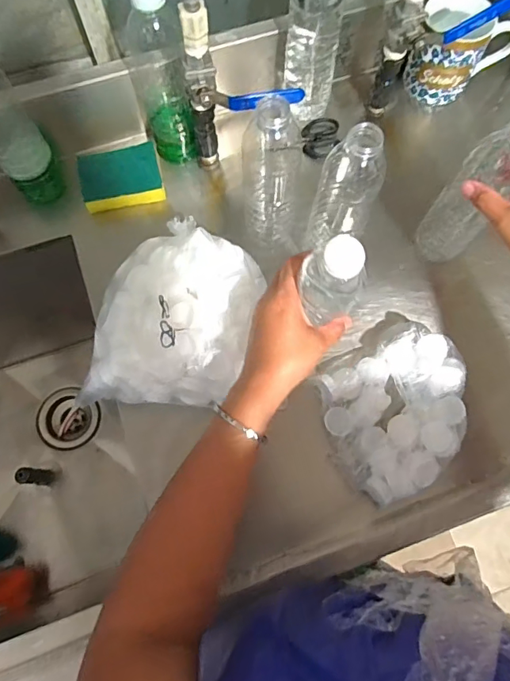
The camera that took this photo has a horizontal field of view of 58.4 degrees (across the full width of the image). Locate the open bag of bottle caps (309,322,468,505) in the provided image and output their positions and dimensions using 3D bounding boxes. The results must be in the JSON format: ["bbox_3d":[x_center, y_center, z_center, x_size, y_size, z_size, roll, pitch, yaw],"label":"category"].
[{"bbox_3d":[0.164,0.074,0.509,0.168,0.034,0.163,-24,74,-8],"label":"open bag of bottle caps"}]

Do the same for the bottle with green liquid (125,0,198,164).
[{"bbox_3d":[-0.109,-0.299,0.527,0.060,0.213,0.067,-20,74,-7],"label":"bottle with green liquid"}]

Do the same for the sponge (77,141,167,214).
[{"bbox_3d":[-0.170,-0.206,0.582,0.098,0.034,0.067,-14,73,-5],"label":"sponge"}]

